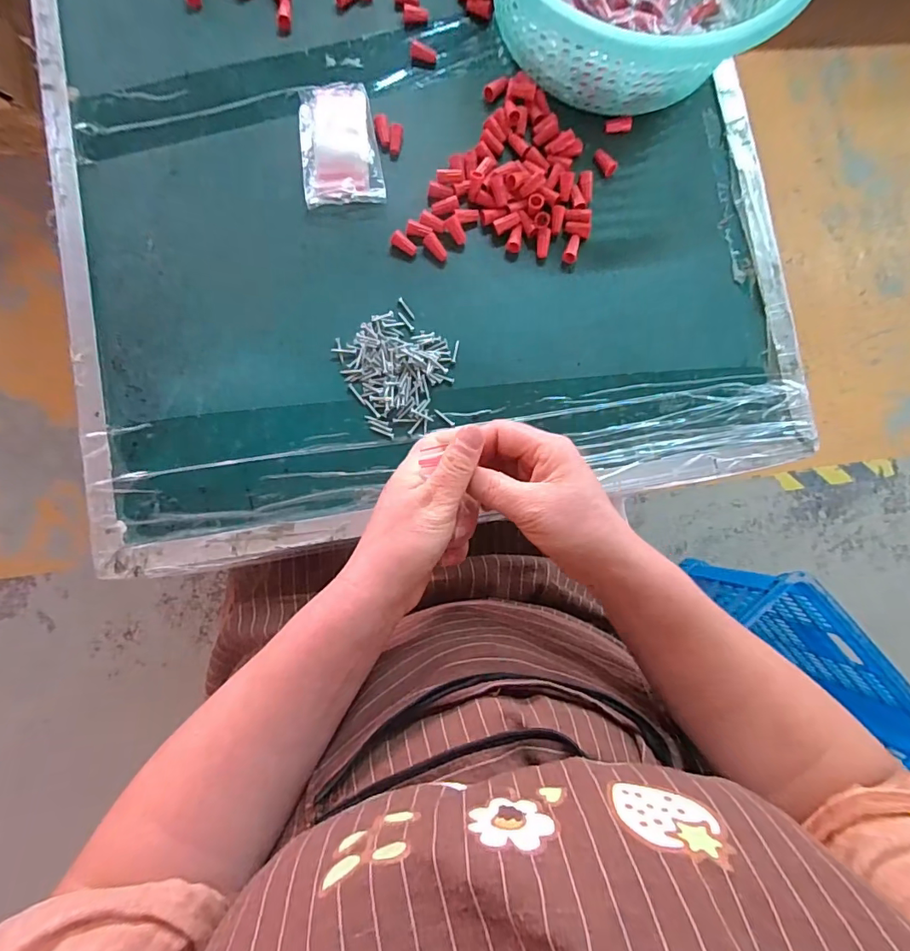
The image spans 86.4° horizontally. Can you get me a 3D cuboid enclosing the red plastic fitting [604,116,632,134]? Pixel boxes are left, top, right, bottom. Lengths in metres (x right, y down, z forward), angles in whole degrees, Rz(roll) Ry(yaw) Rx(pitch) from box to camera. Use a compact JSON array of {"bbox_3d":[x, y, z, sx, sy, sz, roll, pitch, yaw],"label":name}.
[{"bbox_3d":[0.145,-0.311,0.432,0.024,0.009,0.009,4,87,15],"label":"red plastic fitting"}]

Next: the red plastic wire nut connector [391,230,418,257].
[{"bbox_3d":[-0.043,-0.194,0.407,0.023,0.008,0.011,34,85,-2],"label":"red plastic wire nut connector"}]

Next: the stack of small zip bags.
[{"bbox_3d":[-0.099,-0.281,0.411,0.064,0.011,0.107,-8,86,-4],"label":"stack of small zip bags"}]

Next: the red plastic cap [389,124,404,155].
[{"bbox_3d":[-0.051,-0.290,0.418,0.010,0.007,0.026,8,87,-4],"label":"red plastic cap"}]

